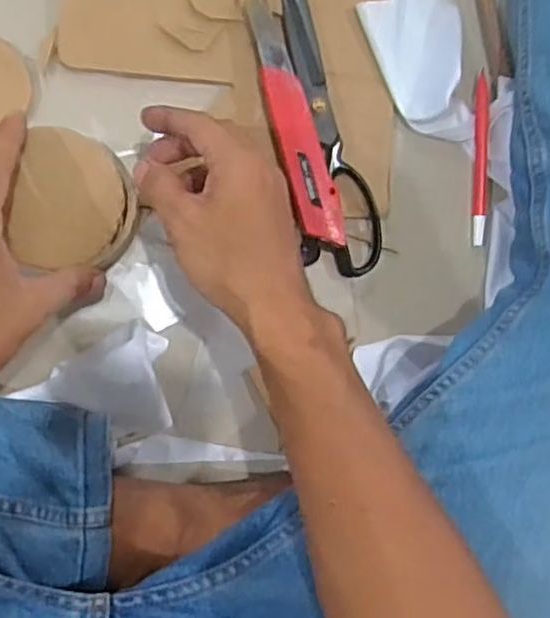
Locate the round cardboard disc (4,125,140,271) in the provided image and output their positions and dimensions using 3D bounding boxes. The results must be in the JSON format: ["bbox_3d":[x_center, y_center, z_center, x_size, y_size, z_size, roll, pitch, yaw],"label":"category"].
[{"bbox_3d":[-0.122,-0.067,0.427,0.069,0.014,0.080,-2,90,-9],"label":"round cardboard disc"}]

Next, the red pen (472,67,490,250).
[{"bbox_3d":[0.160,-0.116,0.544,0.012,0.012,0.132,-1,90,-9],"label":"red pen"}]

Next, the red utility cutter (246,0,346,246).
[{"bbox_3d":[0.013,-0.134,0.505,0.031,0.019,0.179,-16,92,-9],"label":"red utility cutter"}]

